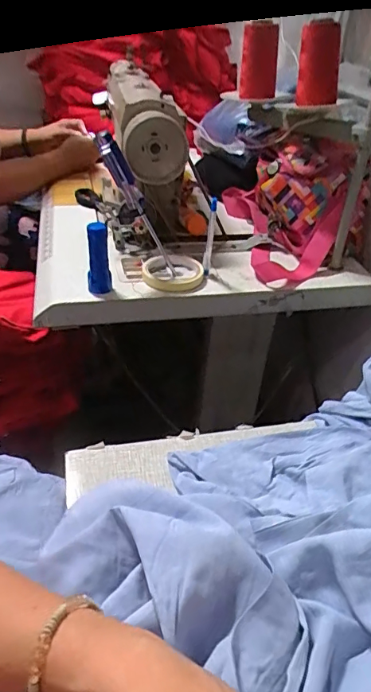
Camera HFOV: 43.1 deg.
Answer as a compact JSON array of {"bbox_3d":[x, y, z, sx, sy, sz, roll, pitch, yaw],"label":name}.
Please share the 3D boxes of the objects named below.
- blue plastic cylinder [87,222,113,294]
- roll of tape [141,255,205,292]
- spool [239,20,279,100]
[{"bbox_3d":[-0.118,-0.119,0.634,0.032,0.089,0.029,-4,38,-13],"label":"blue plastic cylinder"},{"bbox_3d":[-0.019,-0.113,0.714,0.091,0.022,0.107,0,37,-7],"label":"roll of tape"},{"bbox_3d":[0.123,-0.473,0.783,0.059,0.112,0.046,9,37,4],"label":"spool"}]

